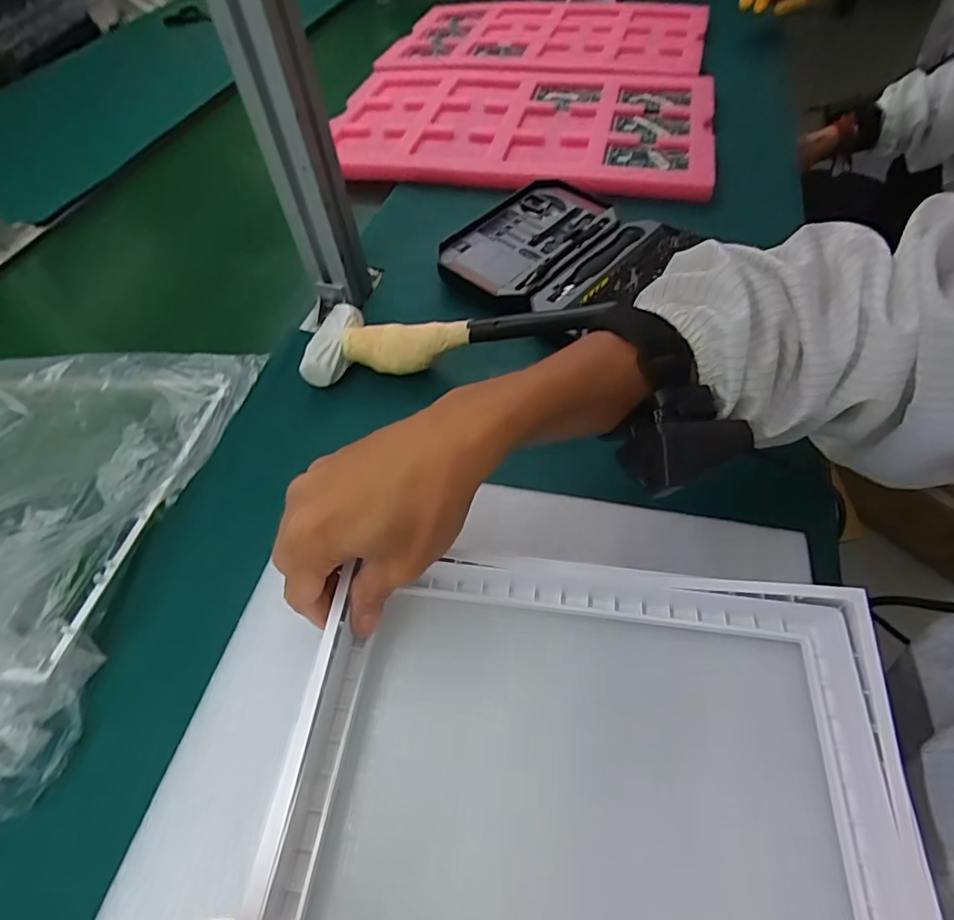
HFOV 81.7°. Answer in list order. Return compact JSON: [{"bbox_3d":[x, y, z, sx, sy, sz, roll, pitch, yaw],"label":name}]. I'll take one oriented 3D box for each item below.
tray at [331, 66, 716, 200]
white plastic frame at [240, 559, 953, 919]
[{"bbox_3d":[0.065,-0.476,0.764,0.494,0.032,0.400,6,54,10],"label":"tray"},{"bbox_3d":[0.044,0.195,0.220,0.282,0.038,0.317,4,53,8],"label":"white plastic frame"}]

